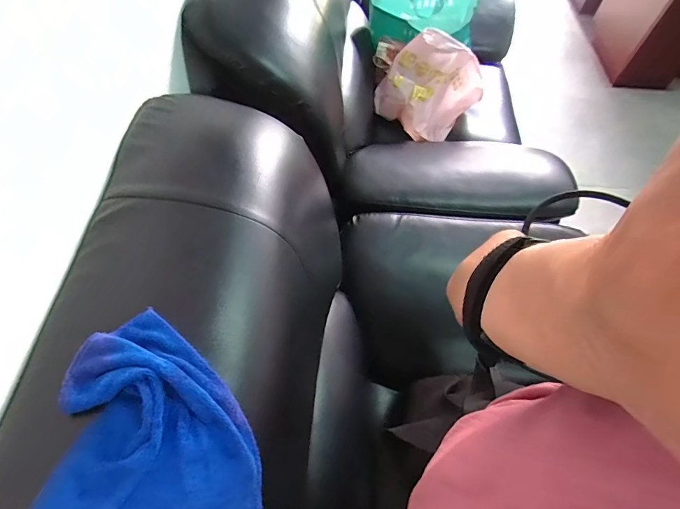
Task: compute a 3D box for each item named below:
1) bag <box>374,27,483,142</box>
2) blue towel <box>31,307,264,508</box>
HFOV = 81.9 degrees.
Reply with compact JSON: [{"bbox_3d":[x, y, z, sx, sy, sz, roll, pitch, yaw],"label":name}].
[{"bbox_3d":[0.285,-0.541,1.243,0.253,0.218,0.237,-40,67,-22],"label":"bag"},{"bbox_3d":[-0.153,0.169,0.343,0.183,0.033,0.215,11,64,-15],"label":"blue towel"}]

